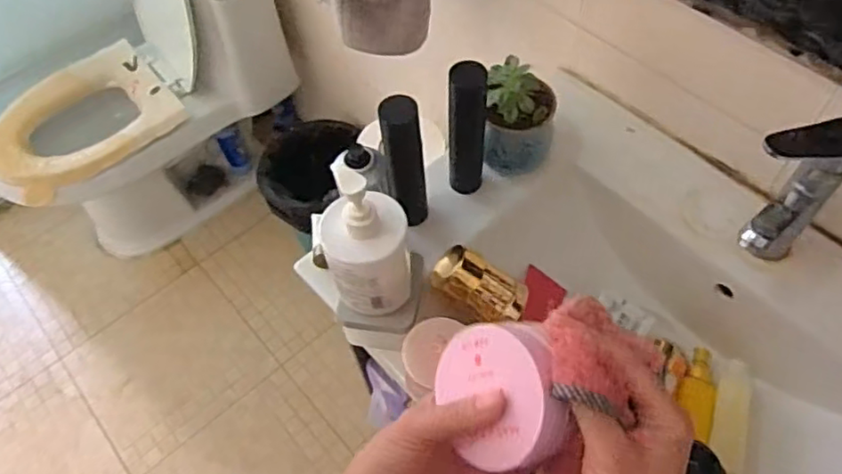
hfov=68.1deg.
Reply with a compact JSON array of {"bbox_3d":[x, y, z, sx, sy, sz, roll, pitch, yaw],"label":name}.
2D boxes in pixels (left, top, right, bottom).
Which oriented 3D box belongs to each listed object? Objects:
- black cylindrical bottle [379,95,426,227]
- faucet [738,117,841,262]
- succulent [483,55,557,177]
[{"bbox_3d":[-0.016,-0.073,0.683,0.041,0.174,0.047,-7,58,-2],"label":"black cylindrical bottle"},{"bbox_3d":[0.352,-0.029,0.622,0.124,0.183,0.066,-34,62,-17],"label":"faucet"},{"bbox_3d":[0.119,-0.137,0.754,0.084,0.126,0.077,10,59,9],"label":"succulent"}]

